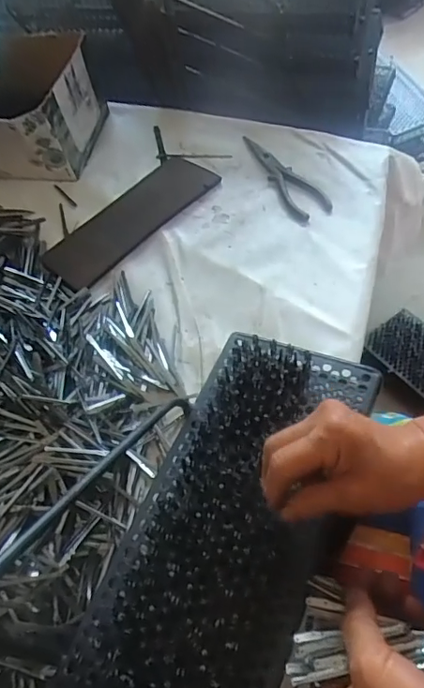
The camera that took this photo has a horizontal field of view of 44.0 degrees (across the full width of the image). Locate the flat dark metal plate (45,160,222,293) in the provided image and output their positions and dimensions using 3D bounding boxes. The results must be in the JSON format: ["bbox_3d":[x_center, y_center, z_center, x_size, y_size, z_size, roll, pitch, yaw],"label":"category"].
[{"bbox_3d":[-0.107,-0.171,0.695,0.095,0.008,0.249,35,66,25],"label":"flat dark metal plate"}]

